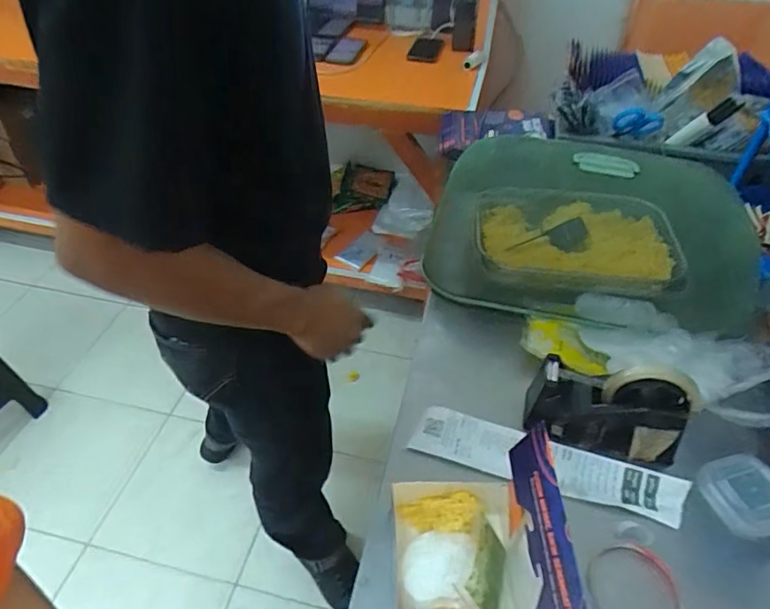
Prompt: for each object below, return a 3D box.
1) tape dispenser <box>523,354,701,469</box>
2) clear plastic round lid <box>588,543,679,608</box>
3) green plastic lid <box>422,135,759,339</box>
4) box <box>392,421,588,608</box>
[{"bbox_3d":[0.239,0.108,0.554,0.161,0.090,0.060,17,46,15],"label":"tape dispenser"},{"bbox_3d":[0.230,0.262,0.478,0.080,0.009,0.075,-14,46,-16],"label":"clear plastic round lid"},{"bbox_3d":[0.266,-0.110,0.743,0.389,0.162,0.267,12,45,10],"label":"green plastic lid"},{"bbox_3d":[0.067,0.213,0.410,0.121,0.150,0.180,3,44,1],"label":"box"}]

